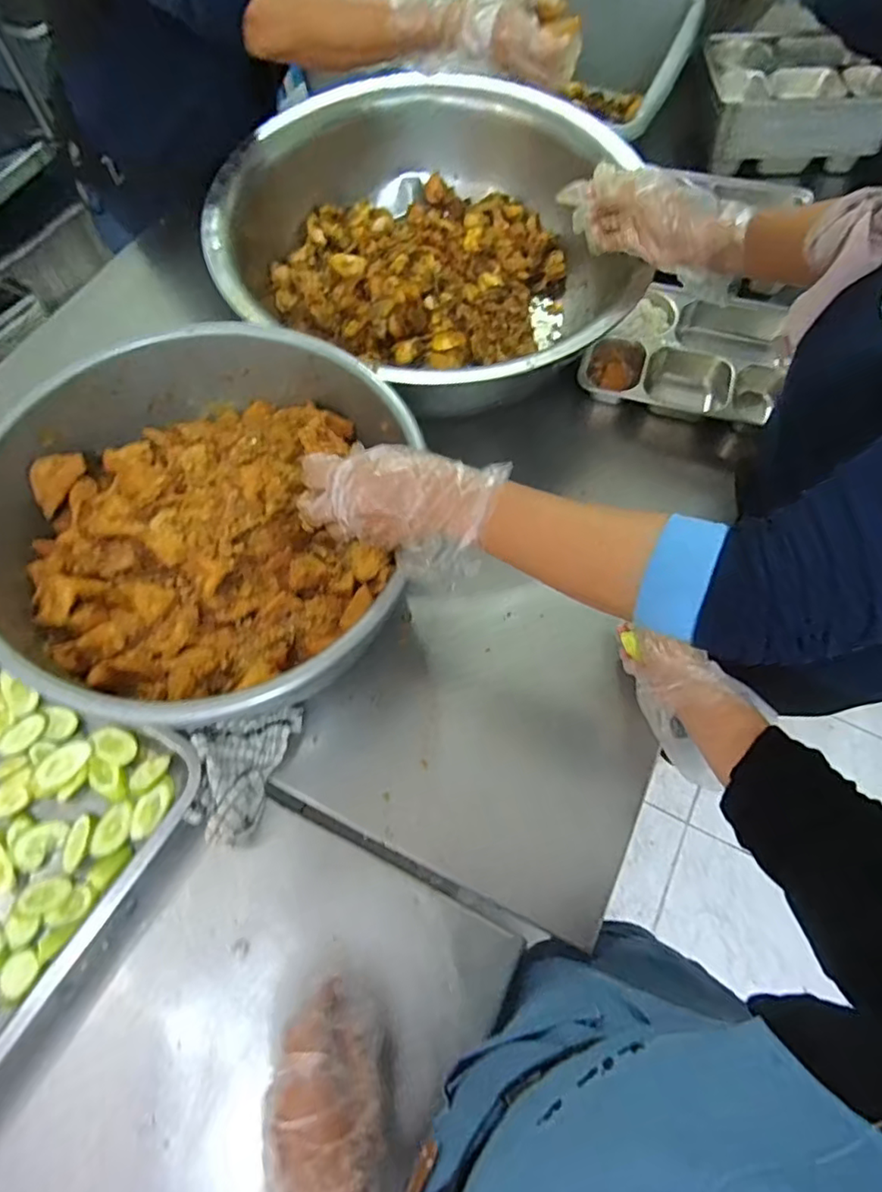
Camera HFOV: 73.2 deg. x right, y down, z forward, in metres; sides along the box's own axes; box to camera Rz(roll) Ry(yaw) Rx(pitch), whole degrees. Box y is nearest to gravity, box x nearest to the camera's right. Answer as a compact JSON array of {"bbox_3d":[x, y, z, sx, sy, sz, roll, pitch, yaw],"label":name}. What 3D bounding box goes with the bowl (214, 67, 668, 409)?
[{"bbox_3d":[0.000,-0.461,0.812,0.527,0.179,0.508,0,66,0],"label":"bowl"}]

